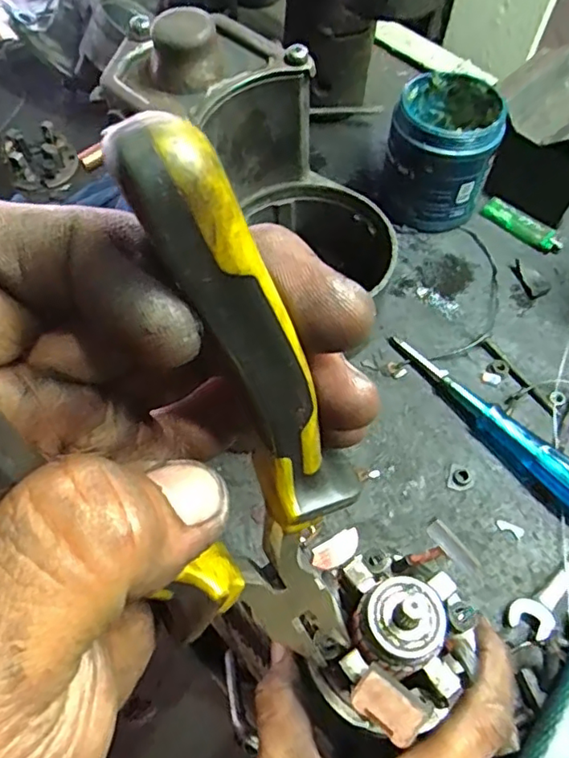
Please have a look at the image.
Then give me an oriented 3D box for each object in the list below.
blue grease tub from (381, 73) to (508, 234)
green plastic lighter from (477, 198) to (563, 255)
[{"bbox_3d":[0.139,-0.203,0.520,0.090,0.102,0.102,14,59,7],"label":"blue grease tub"},{"bbox_3d":[0.221,-0.142,0.538,0.078,0.011,0.021,39,65,20],"label":"green plastic lighter"}]

